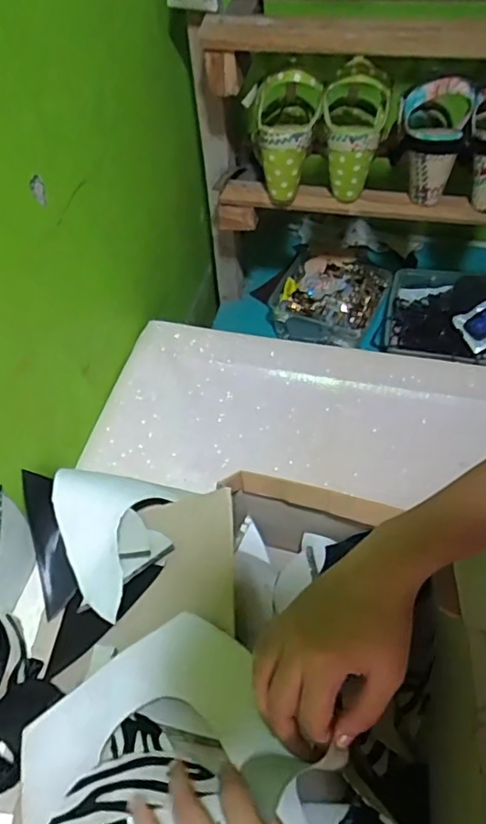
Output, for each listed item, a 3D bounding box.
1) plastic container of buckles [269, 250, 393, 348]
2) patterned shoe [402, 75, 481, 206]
[{"bbox_3d":[0.136,-0.177,0.938,0.175,0.074,0.162,21,55,19],"label":"plastic container of buckles"},{"bbox_3d":[0.224,-0.320,0.685,0.081,0.131,0.058,11,52,13],"label":"patterned shoe"}]

